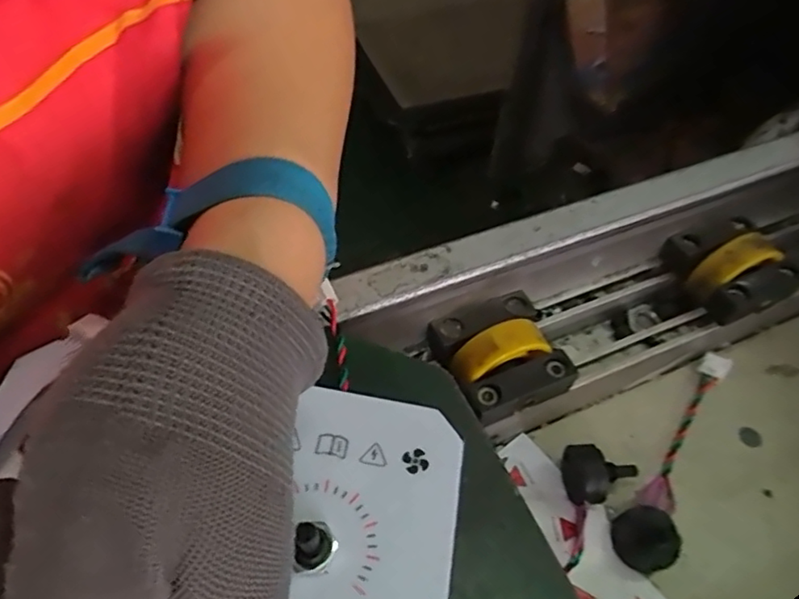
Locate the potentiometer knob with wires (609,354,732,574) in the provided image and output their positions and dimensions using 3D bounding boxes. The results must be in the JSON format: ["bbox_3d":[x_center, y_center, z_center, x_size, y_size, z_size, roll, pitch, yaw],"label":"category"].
[{"bbox_3d":[0.139,0.073,0.302,0.026,0.019,0.126,27,58,16],"label":"potentiometer knob with wires"}]

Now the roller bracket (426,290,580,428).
[{"bbox_3d":[0.048,0.024,0.281,0.055,0.023,0.052,-18,57,-15],"label":"roller bracket"}]

